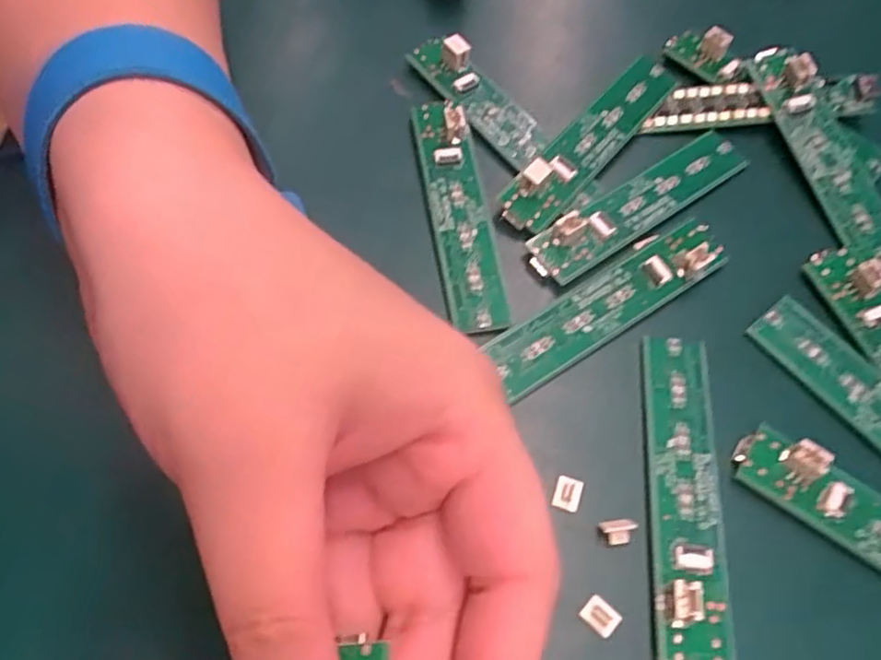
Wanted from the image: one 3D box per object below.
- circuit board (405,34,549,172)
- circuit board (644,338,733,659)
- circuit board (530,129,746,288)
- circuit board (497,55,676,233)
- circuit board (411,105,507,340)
[{"bbox_3d":[0.012,-0.077,0.226,0.016,0.012,0.058,-36,71,-22],"label":"circuit board"},{"bbox_3d":[0.060,0.038,0.171,0.017,0.008,0.082,7,62,-2],"label":"circuit board"},{"bbox_3d":[0.061,-0.040,0.211,0.082,0.011,0.019,-33,70,-21],"label":"circuit board"},{"bbox_3d":[0.048,-0.061,0.217,0.016,0.012,0.080,38,65,14],"label":"circuit board"},{"bbox_3d":[0.005,-0.037,0.204,0.016,0.009,0.078,-6,63,-9],"label":"circuit board"}]

